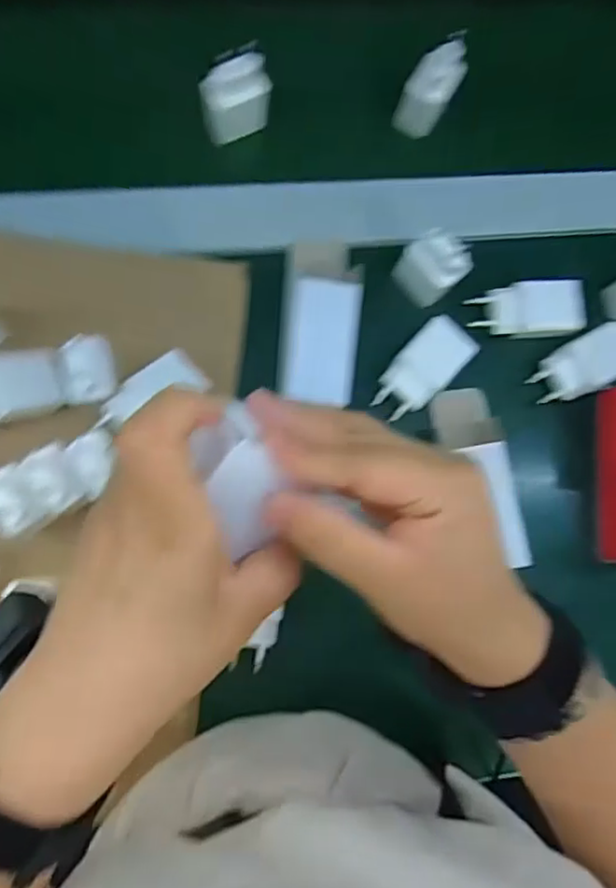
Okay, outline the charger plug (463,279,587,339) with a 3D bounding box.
[{"bbox_3d":[0.167,-0.102,0.489,0.080,0.022,0.043,-1,85,-7],"label":"charger plug"}]

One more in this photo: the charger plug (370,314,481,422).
[{"bbox_3d":[0.084,-0.053,0.475,0.042,0.019,0.080,42,81,-2],"label":"charger plug"}]

